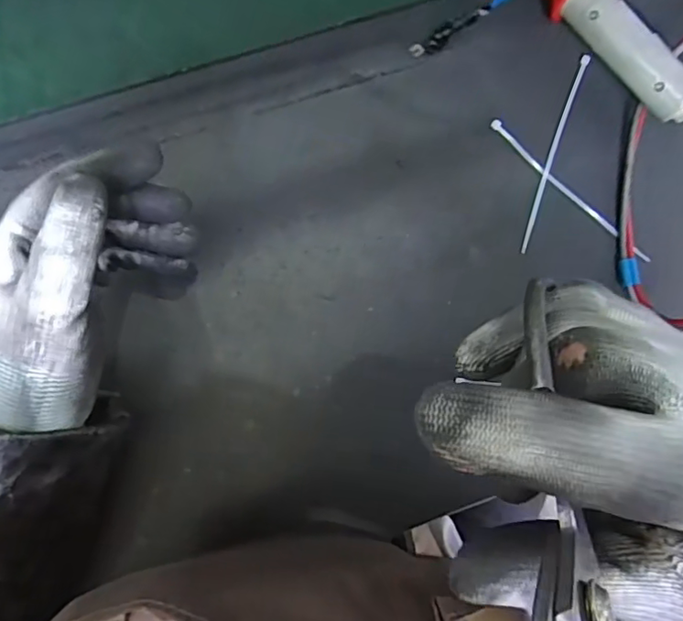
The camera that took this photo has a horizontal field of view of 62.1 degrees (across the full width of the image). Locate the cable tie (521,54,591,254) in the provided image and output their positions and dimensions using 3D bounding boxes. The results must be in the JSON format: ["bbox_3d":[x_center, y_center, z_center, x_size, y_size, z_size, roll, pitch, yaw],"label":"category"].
[{"bbox_3d":[0.151,-0.112,0.402,0.006,0.005,0.149,19,85,-2],"label":"cable tie"}]

